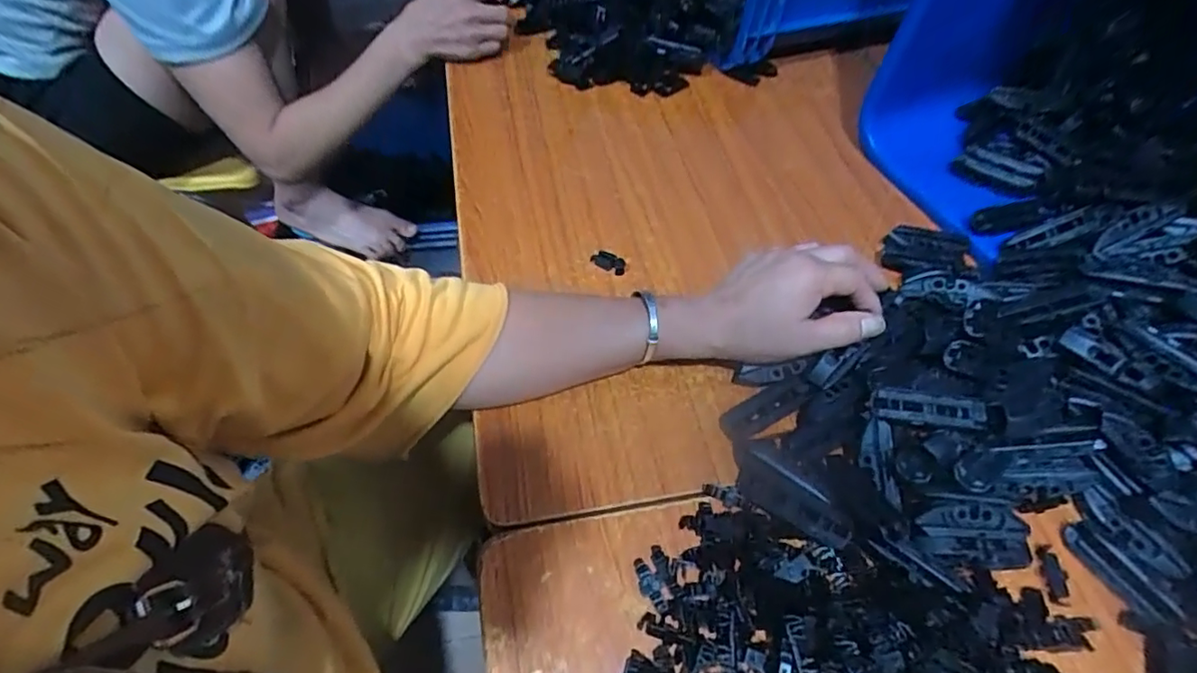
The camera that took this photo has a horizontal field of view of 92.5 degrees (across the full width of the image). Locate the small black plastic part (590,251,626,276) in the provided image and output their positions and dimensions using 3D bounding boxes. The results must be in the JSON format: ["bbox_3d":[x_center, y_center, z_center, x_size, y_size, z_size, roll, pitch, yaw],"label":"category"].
[{"bbox_3d":[0.009,-0.064,0.481,0.029,0.008,0.015,29,60,16],"label":"small black plastic part"}]

